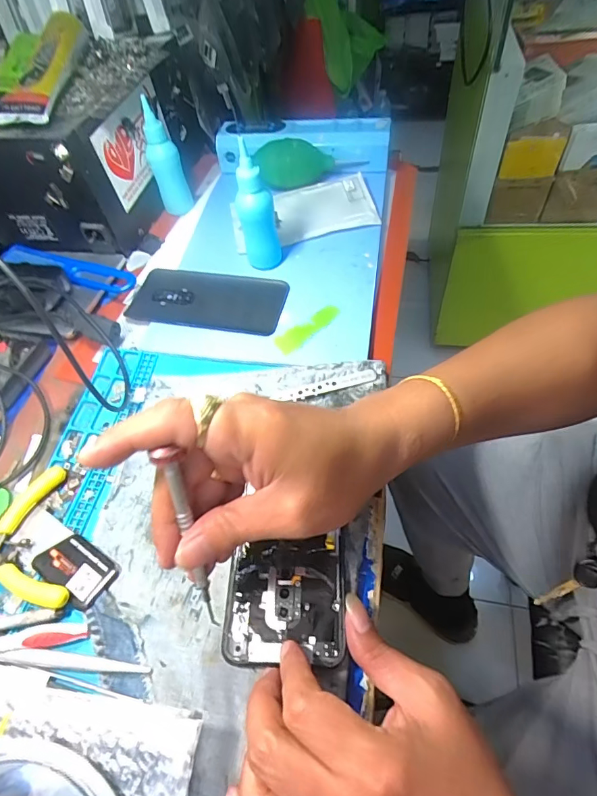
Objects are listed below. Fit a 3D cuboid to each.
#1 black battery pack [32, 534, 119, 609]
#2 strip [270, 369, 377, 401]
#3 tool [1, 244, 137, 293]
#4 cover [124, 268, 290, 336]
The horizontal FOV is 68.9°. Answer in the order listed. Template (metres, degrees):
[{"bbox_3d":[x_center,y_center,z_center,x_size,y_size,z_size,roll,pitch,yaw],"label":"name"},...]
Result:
[{"bbox_3d":[-0.153,0.114,0.296,0.057,0.004,0.032,25,62,22],"label":"black battery pack"},{"bbox_3d":[0.024,-0.010,0.351,0.077,0.004,0.011,-14,65,0],"label":"strip"},{"bbox_3d":[-0.252,-0.139,0.460,0.186,0.013,0.031,18,60,19],"label":"tool"},{"bbox_3d":[-0.091,-0.097,0.425,0.153,0.005,0.069,7,57,12],"label":"cover"}]

